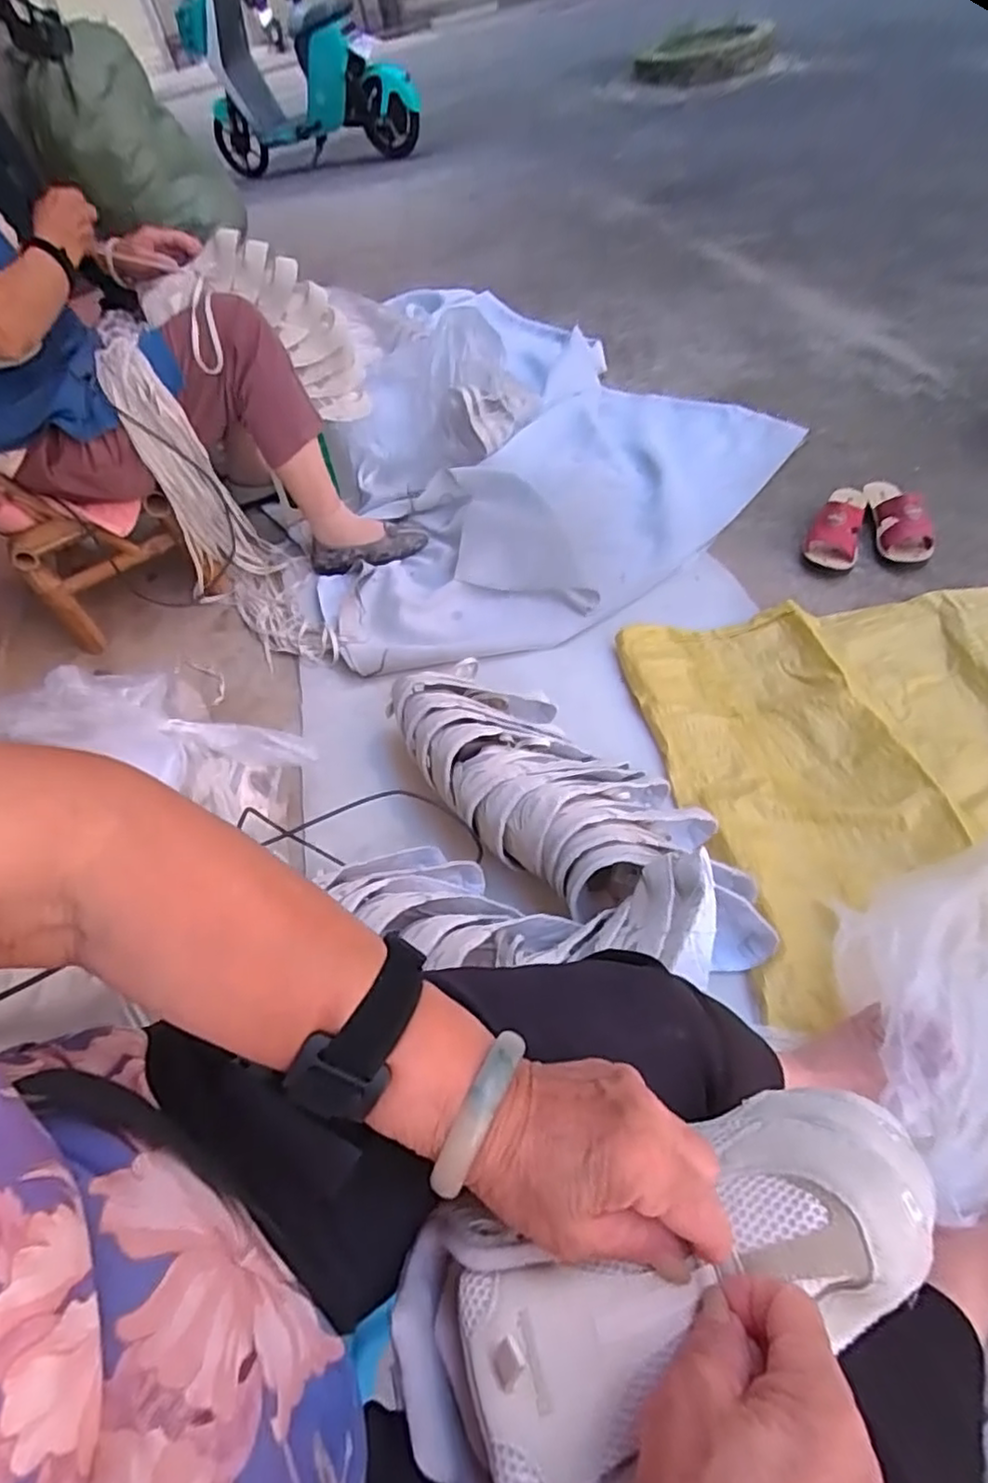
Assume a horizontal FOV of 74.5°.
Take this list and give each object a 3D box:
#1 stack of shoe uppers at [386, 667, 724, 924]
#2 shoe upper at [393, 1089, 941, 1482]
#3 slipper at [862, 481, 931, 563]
[{"bbox_3d":[0.038,0.036,0.840,0.435,0.123,0.211,34,64,31],"label":"stack of shoe uppers"},{"bbox_3d":[0.079,0.228,0.280,0.244,0.062,0.103,-17,52,-12],"label":"shoe upper"},{"bbox_3d":[0.711,-0.401,1.157,0.078,0.079,0.196,-6,51,5],"label":"slipper"}]

